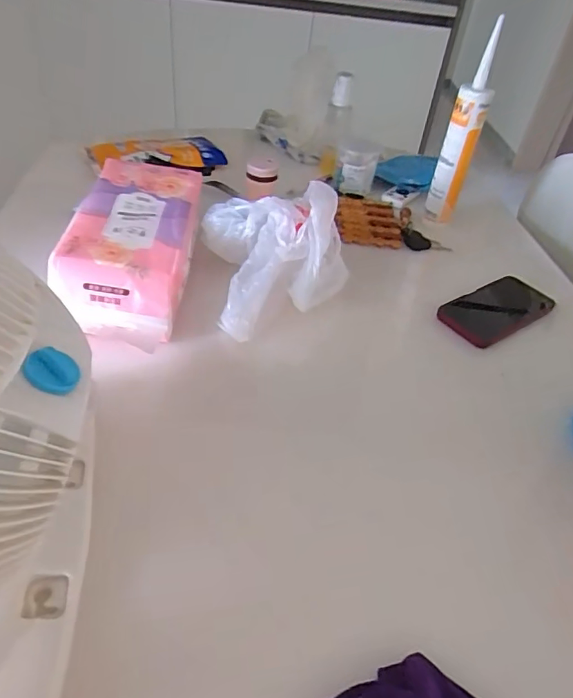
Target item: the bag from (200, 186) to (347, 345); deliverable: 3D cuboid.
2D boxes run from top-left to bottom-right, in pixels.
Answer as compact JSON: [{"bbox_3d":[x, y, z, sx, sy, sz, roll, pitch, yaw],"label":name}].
[{"bbox_3d":[-0.008,-0.132,0.620,0.173,0.107,0.192,-6,44,-15],"label":"bag"}]

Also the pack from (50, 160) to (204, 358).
[{"bbox_3d":[-0.180,-0.125,0.607,0.137,0.085,0.280,3,42,-6],"label":"pack"}]

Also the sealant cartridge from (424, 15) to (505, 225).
[{"bbox_3d":[0.262,-0.316,0.753,0.048,0.274,0.044,19,43,12],"label":"sealant cartridge"}]

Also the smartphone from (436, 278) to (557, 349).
[{"bbox_3d":[0.279,-0.056,0.664,0.167,0.007,0.078,-22,50,-29],"label":"smartphone"}]

